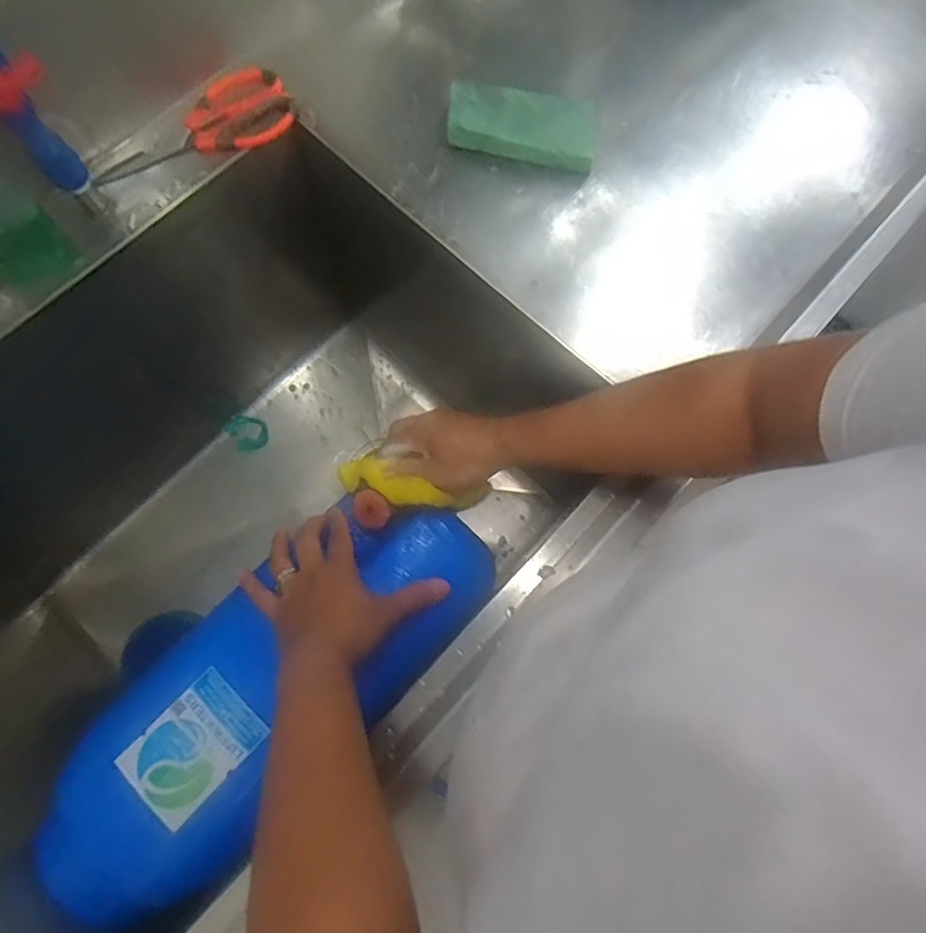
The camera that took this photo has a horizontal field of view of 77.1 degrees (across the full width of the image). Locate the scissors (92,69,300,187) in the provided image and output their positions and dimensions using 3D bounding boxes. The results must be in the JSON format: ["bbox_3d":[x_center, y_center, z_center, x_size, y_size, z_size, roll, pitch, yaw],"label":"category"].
[{"bbox_3d":[-0.253,-0.315,0.555,0.196,0.020,0.078,-33,78,-9],"label":"scissors"}]

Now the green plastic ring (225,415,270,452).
[{"bbox_3d":[-0.324,-0.052,0.878,0.053,0.008,0.059,-34,79,-9],"label":"green plastic ring"}]

